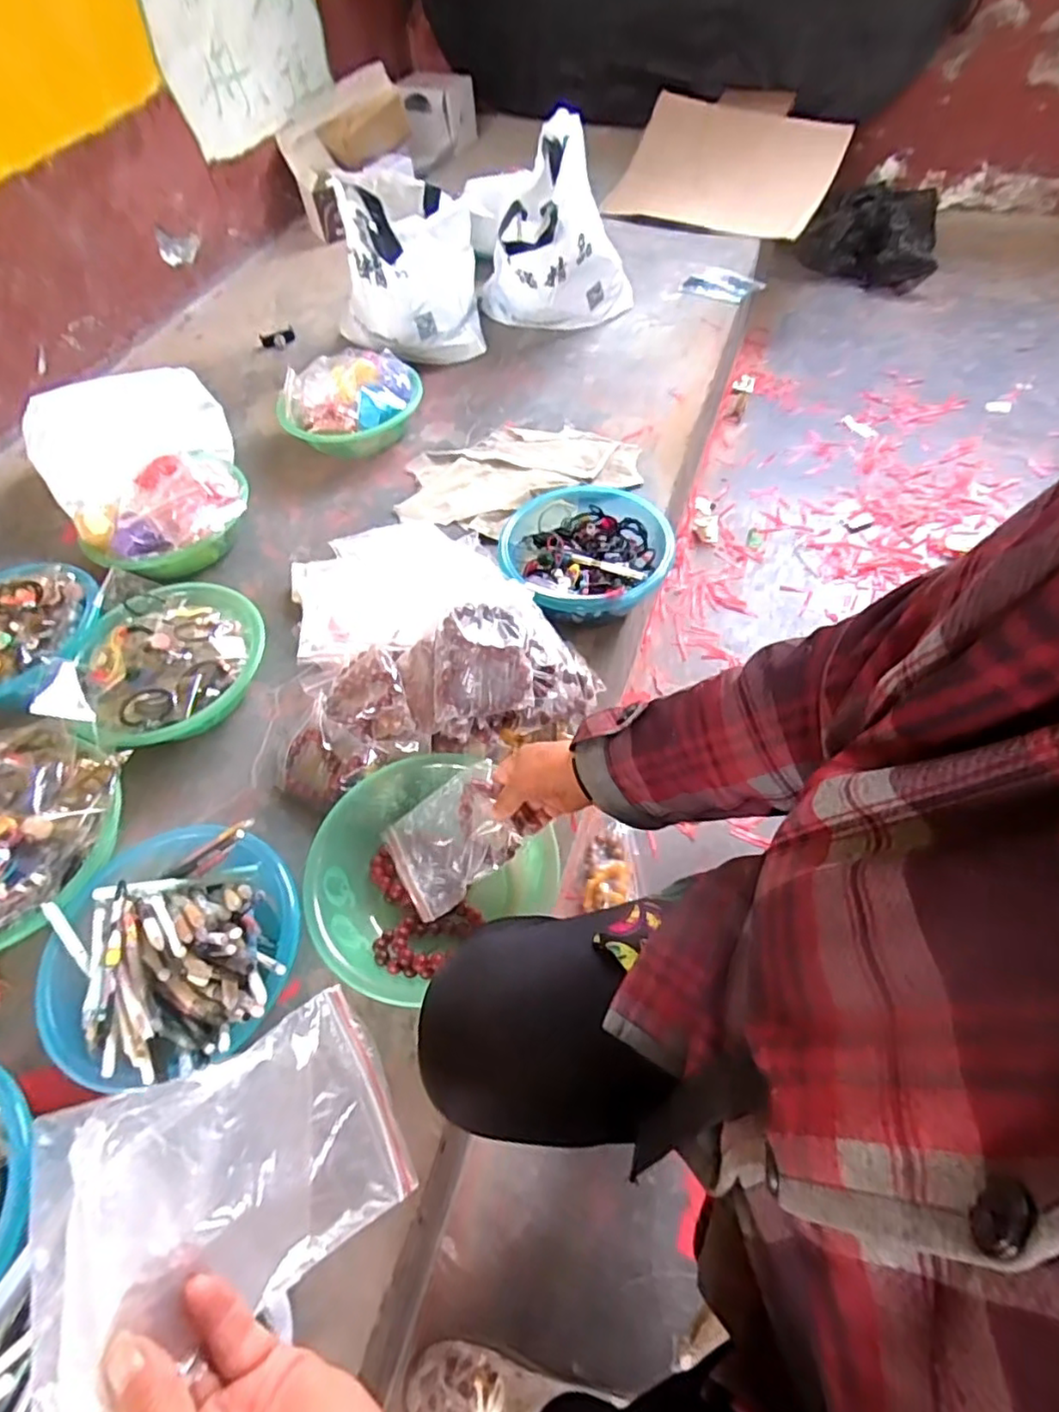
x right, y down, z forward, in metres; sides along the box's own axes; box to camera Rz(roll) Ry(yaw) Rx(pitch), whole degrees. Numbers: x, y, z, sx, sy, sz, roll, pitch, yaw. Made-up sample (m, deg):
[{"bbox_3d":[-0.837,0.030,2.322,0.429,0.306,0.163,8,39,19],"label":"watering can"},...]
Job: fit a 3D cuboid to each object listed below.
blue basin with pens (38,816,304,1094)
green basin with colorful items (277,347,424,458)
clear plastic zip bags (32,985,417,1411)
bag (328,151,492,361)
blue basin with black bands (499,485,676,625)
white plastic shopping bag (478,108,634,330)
[{"bbox_3d":[-0.324,0.215,0.571,0.213,0.088,0.209,-2,56,4],"label":"blue basin with pens"},{"bbox_3d":[-0.302,-0.515,1.082,0.240,0.113,0.199,-18,57,-8],"label":"green basin with colorful items"},{"bbox_3d":[-0.139,0.223,0.306,0.161,0.033,0.109,-4,66,-52],"label":"clear plastic zip bags"},{"bbox_3d":[-0.247,-0.877,1.240,0.277,0.252,0.358,-6,56,0],"label":"bag"},{"bbox_3d":[0.077,-0.212,0.865,0.237,0.078,0.258,-24,58,-12],"label":"blue basin with black bands"},{"bbox_3d":[0.045,-0.908,1.233,0.307,0.262,0.391,-2,56,3],"label":"white plastic shopping bag"}]

